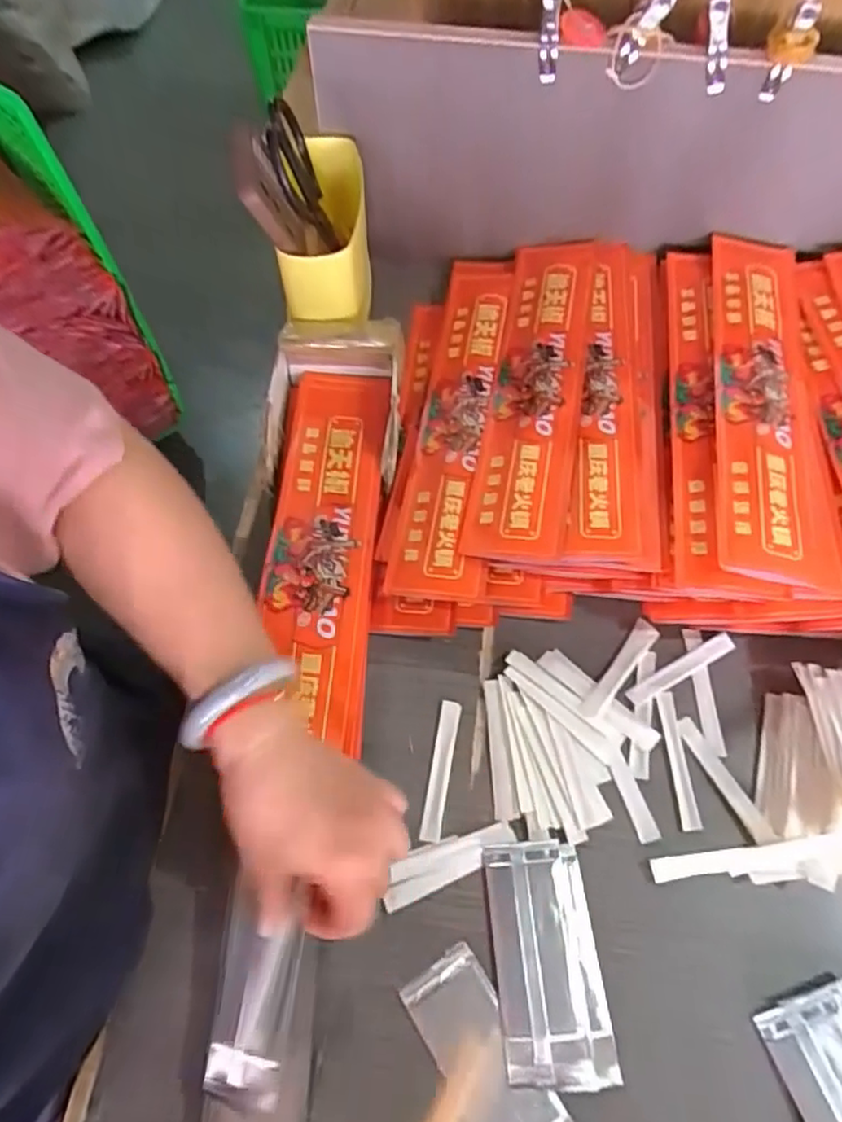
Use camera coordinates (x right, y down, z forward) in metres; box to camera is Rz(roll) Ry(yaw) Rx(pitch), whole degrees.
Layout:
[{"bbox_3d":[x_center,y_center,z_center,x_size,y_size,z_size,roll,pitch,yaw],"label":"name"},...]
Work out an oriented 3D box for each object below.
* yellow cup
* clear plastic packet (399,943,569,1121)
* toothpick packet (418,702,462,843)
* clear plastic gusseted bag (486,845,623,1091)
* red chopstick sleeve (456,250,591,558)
[{"bbox_3d":[-0.080,-0.276,0.548,0.066,0.077,0.159,-2,63,-1],"label":"yellow cup"},{"bbox_3d":[0.041,0.286,0.356,0.047,0.009,0.124,-30,67,-14],"label":"clear plastic packet"},{"bbox_3d":[0.014,0.141,0.438,0.013,0.004,0.091,9,64,5],"label":"toothpick packet"},{"bbox_3d":[0.075,0.237,0.386,0.062,0.005,0.124,-4,63,-2],"label":"clear plastic gusseted bag"},{"bbox_3d":[0.096,-0.148,0.535,0.071,0.019,0.333,10,64,5],"label":"red chopstick sleeve"}]

